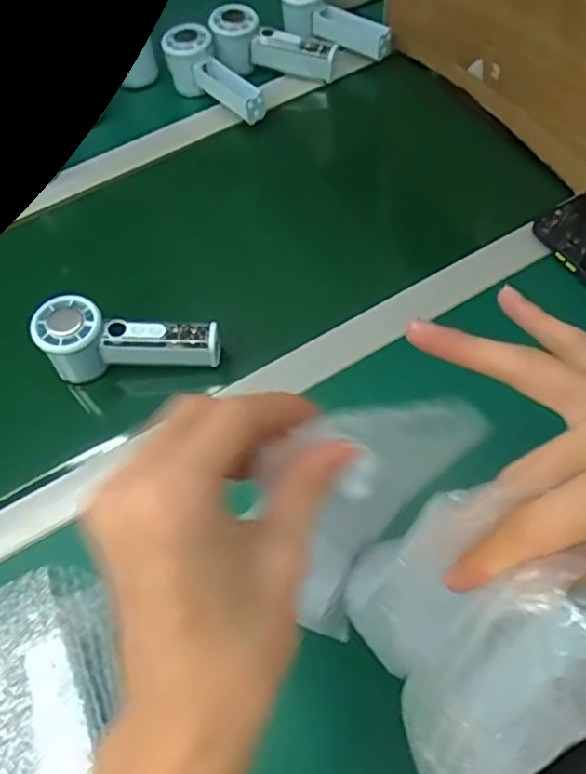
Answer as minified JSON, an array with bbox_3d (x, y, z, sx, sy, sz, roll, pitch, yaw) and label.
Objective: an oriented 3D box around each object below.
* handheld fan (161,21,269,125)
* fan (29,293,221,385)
[{"bbox_3d":[-0.093,-0.352,0.714,0.055,0.061,0.149,-31,62,-13],"label":"handheld fan"},{"bbox_3d":[-0.142,-0.037,0.538,0.152,0.060,0.053,4,60,7],"label":"fan"}]

